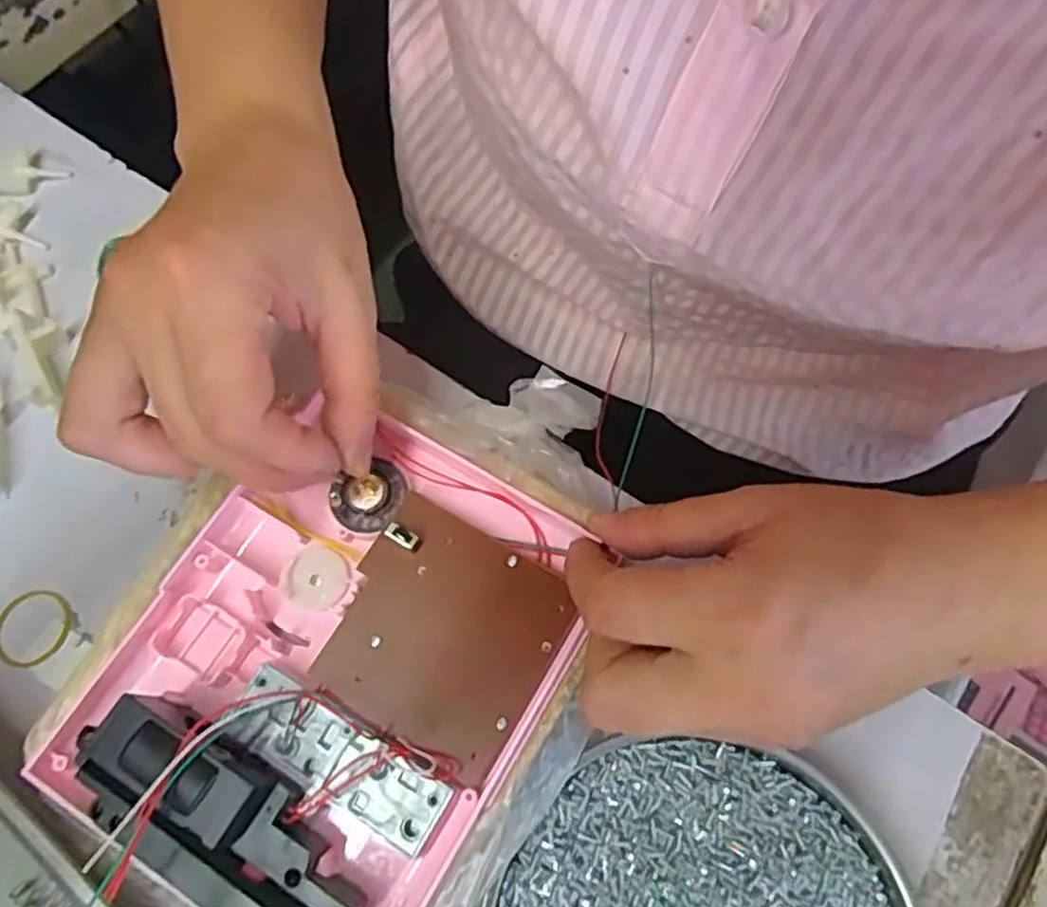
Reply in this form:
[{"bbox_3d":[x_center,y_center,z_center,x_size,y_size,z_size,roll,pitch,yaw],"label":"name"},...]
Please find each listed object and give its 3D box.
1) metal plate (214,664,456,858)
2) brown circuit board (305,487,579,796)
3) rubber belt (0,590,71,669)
[{"bbox_3d":[-0.061,0.097,0.240,0.076,0.008,0.025,29,71,12],"label":"metal plate"},{"bbox_3d":[-0.027,0.061,0.257,0.072,0.006,0.072,28,71,11],"label":"brown circuit board"},{"bbox_3d":[-0.194,0.069,0.295,0.031,0.004,0.030,0,68,1],"label":"rubber belt"}]

